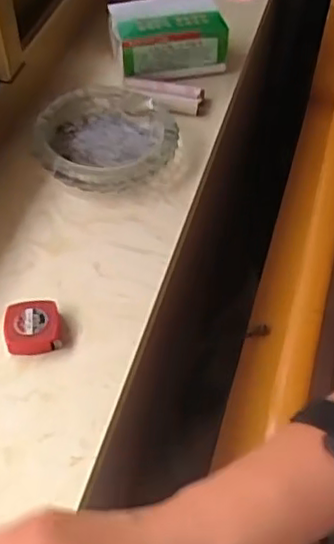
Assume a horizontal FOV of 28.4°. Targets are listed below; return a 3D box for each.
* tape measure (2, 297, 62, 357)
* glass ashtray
[{"bbox_3d":[-0.113,0.044,0.558,0.045,0.016,0.047,-7,51,-6],"label":"tape measure"},{"bbox_3d":[-0.065,-0.143,0.709,0.151,0.033,0.155,-6,51,-5],"label":"glass ashtray"}]

